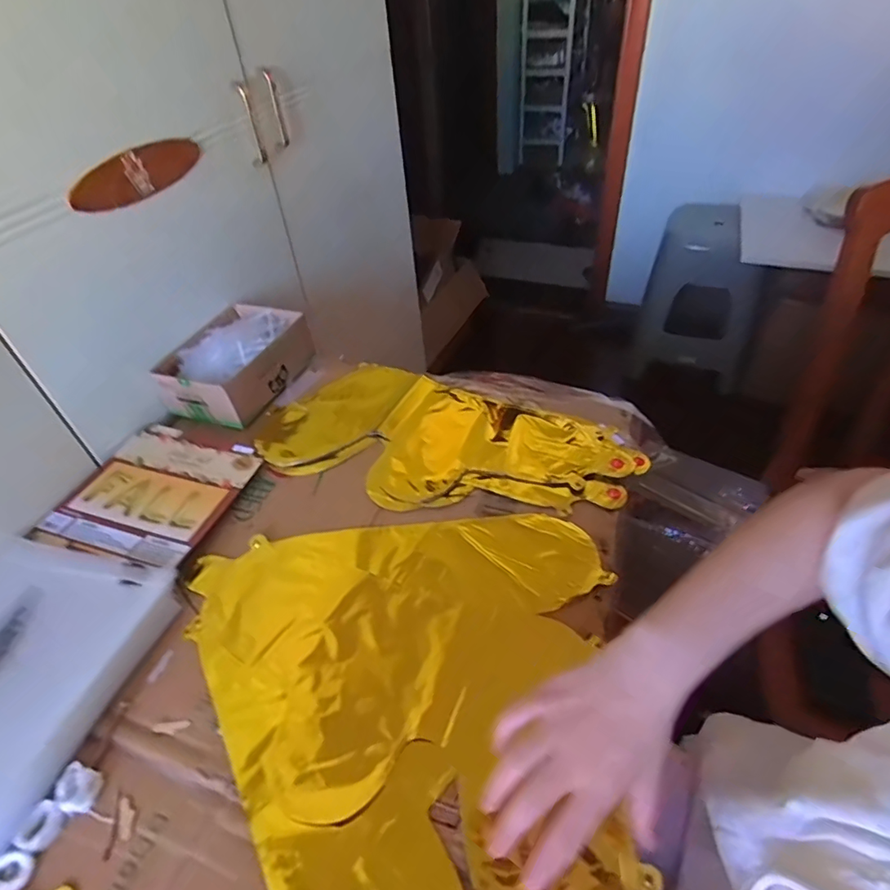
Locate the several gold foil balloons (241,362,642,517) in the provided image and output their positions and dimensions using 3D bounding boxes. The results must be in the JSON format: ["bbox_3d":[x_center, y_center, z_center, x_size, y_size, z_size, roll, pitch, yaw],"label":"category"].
[{"bbox_3d":[-0.005,-0.005,0.631,0.428,0.030,0.204,16,48,21],"label":"several gold foil balloons"}]

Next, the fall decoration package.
[{"bbox_3d":[-0.327,0.051,0.594,0.185,0.014,0.178,11,46,17],"label":"fall decoration package"}]

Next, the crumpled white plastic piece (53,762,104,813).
[{"bbox_3d":[-0.270,0.252,0.387,0.030,0.009,0.027,8,45,13],"label":"crumpled white plastic piece"}]

